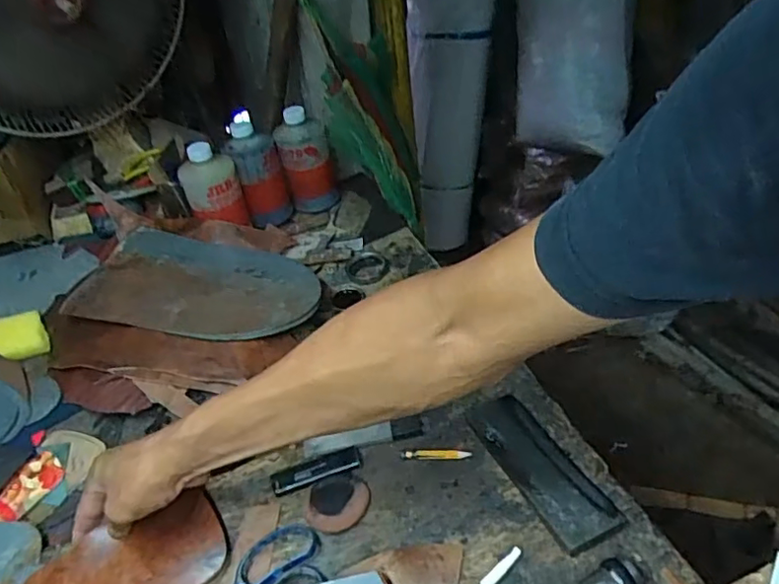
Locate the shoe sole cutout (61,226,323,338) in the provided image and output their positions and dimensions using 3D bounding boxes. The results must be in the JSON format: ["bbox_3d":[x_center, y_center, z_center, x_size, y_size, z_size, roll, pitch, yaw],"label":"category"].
[{"bbox_3d":[-0.236,-0.008,0.728,0.289,0.032,0.157,8,39,17],"label":"shoe sole cutout"}]

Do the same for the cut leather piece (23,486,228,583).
[{"bbox_3d":[-0.217,0.233,0.476,0.168,0.023,0.095,-26,43,-20],"label":"cut leather piece"}]

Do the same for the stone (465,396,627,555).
[{"bbox_3d":[0.125,0.147,0.503,0.053,0.017,0.155,-20,40,-19],"label":"stone"}]

